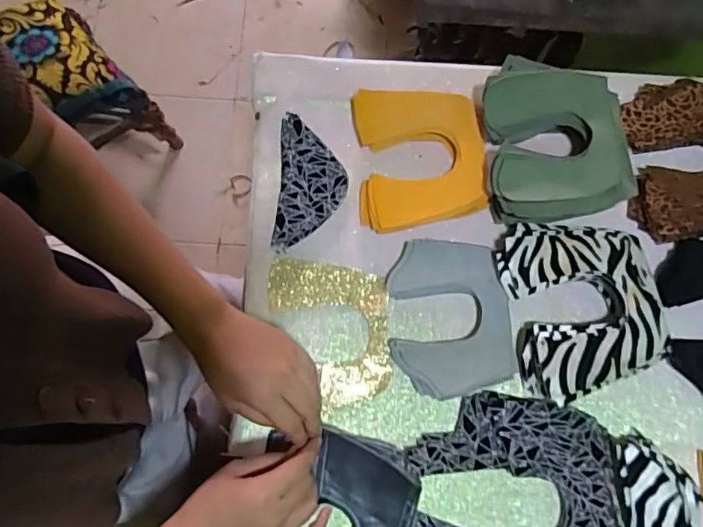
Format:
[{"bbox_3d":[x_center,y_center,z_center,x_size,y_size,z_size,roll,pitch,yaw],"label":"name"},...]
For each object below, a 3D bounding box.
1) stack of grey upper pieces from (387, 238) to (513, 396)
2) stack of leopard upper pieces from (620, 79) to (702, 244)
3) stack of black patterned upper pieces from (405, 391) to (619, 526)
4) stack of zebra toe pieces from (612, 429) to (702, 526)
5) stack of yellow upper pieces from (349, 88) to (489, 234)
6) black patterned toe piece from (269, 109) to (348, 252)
[{"bbox_3d":[0.098,0.054,0.544,0.114,0.031,0.156,-4,75,-3],"label":"stack of grey upper pieces"},{"bbox_3d":[0.377,-0.117,0.593,0.141,0.047,0.175,-5,75,-3],"label":"stack of leopard upper pieces"},{"bbox_3d":[0.152,0.229,0.499,0.181,0.032,0.200,2,75,-1],"label":"stack of black patterned upper pieces"},{"bbox_3d":[0.284,0.227,0.500,0.070,0.042,0.120,3,75,-1],"label":"stack of zebra toe pieces"},{"bbox_3d":[0.075,-0.116,0.588,0.137,0.031,0.159,-3,75,-3],"label":"stack of yellow upper pieces"},{"bbox_3d":[-0.043,-0.086,0.582,0.072,0.022,0.147,3,75,-1],"label":"black patterned toe piece"}]

